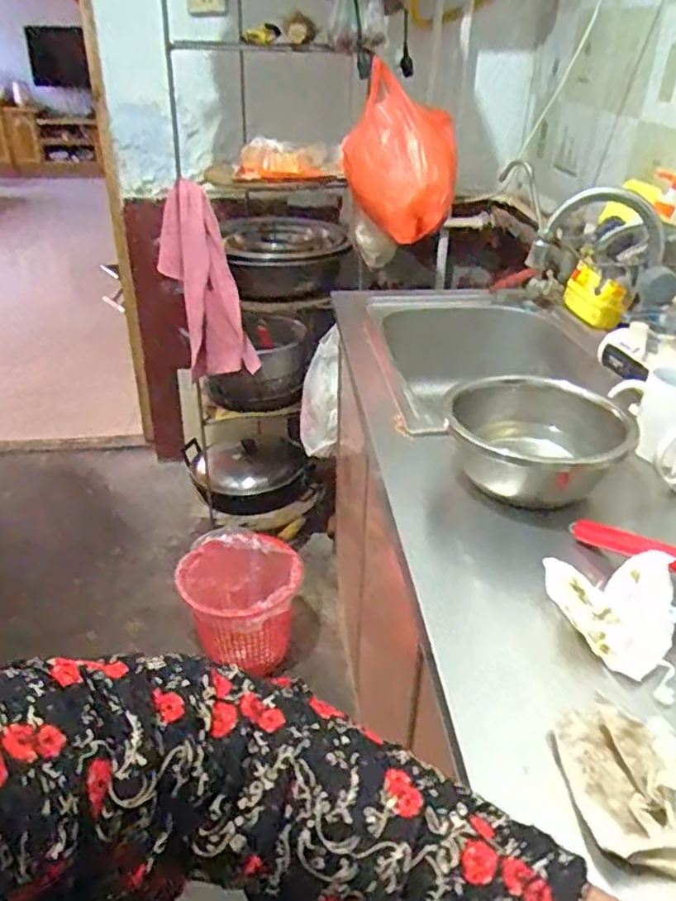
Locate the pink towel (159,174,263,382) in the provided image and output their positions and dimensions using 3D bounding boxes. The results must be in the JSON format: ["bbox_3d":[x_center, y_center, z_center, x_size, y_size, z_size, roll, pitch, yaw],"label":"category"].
[{"bbox_3d":[-0.281,-0.354,1.402,0.106,0.398,0.177,-23,17,-34],"label":"pink towel"}]

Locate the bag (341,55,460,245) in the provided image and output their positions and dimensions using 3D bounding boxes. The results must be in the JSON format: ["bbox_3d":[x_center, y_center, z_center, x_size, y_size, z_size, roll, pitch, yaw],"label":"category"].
[{"bbox_3d":[0.120,-0.562,1.288,0.218,0.257,0.224,2,31,3],"label":"bag"}]

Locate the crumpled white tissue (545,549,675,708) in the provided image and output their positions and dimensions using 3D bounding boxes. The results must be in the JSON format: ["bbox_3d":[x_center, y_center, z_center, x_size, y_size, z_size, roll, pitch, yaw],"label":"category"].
[{"bbox_3d":[0.208,0.124,0.508,0.095,0.050,0.099,9,32,13],"label":"crumpled white tissue"}]

